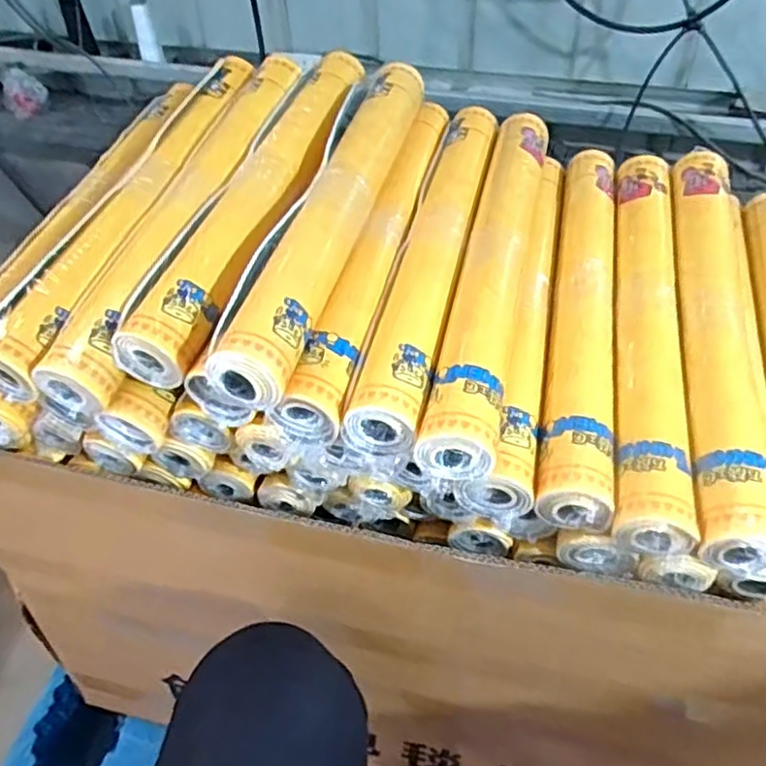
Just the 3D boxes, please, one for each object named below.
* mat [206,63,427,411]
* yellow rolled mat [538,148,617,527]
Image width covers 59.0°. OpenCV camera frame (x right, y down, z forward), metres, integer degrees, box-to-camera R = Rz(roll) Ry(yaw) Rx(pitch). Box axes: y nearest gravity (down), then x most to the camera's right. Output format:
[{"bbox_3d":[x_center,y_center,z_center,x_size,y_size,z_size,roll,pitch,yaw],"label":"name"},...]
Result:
[{"bbox_3d":[-0.047,-0.171,0.673,0.066,0.071,0.489,10,48,12],"label":"mat"},{"bbox_3d":[0.207,-0.081,0.693,0.062,0.055,0.501,8,48,11],"label":"yellow rolled mat"}]

